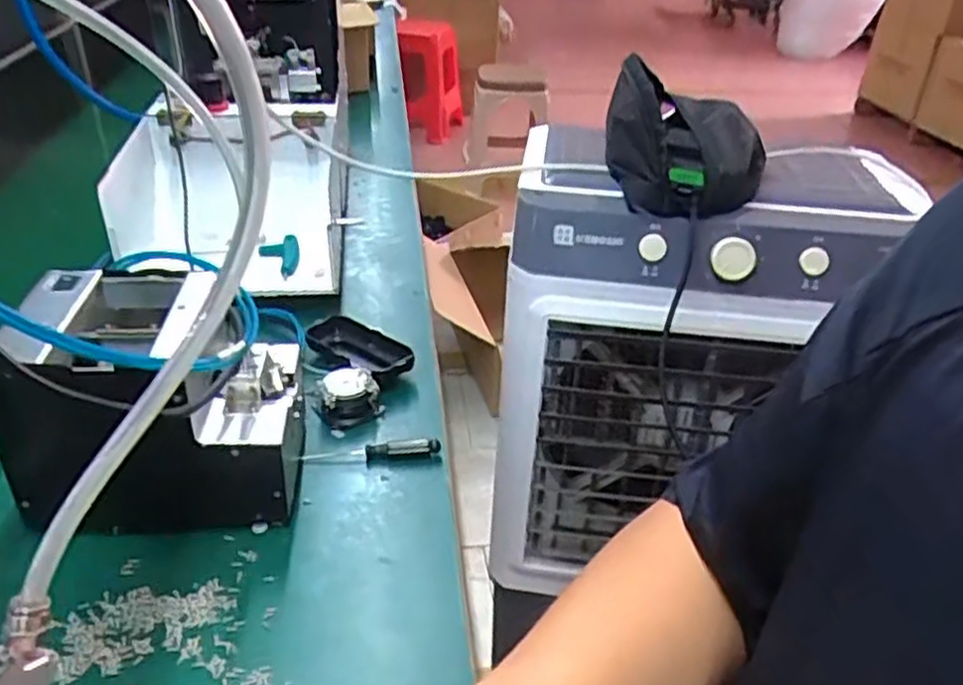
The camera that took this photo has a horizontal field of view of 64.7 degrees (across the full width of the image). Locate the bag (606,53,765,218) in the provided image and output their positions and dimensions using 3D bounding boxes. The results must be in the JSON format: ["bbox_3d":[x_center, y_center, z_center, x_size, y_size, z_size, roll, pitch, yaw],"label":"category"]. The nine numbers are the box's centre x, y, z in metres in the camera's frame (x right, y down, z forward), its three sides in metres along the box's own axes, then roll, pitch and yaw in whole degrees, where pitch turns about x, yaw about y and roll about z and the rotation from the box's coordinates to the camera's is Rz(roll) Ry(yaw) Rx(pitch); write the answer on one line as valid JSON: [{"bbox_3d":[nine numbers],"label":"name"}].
[{"bbox_3d":[0.204,-0.206,0.761,0.151,0.104,0.182,10,32,9],"label":"bag"}]

